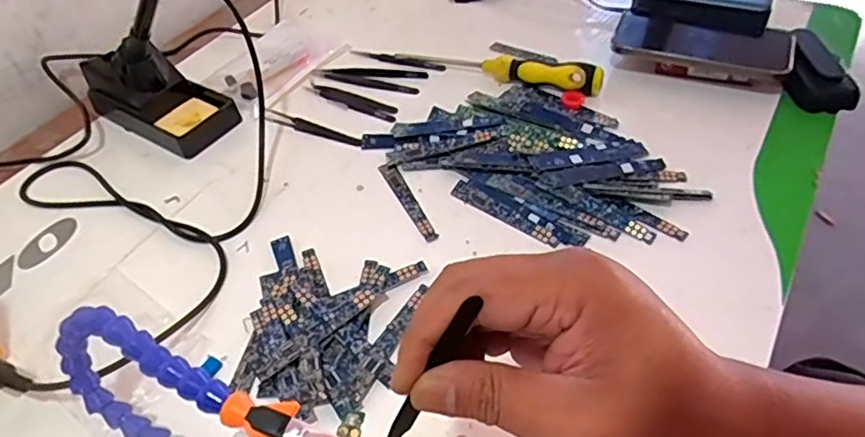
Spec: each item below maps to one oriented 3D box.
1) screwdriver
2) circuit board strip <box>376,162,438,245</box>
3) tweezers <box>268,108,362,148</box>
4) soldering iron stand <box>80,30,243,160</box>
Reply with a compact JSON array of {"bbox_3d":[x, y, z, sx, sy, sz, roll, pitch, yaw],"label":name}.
[{"bbox_3d":[0.064,-0.154,0.615,0.210,0.024,0.023,17,51,21],"label":"screwdriver"},{"bbox_3d":[-0.021,-0.016,0.514,0.014,0.004,0.100,-22,49,-13],"label":"circuit board strip"},{"bbox_3d":[-0.115,-0.086,0.585,0.108,0.005,0.015,19,52,23],"label":"tweezers"},{"bbox_3d":[-0.275,-0.132,0.600,0.164,0.079,0.076,25,55,27],"label":"soldering iron stand"}]

